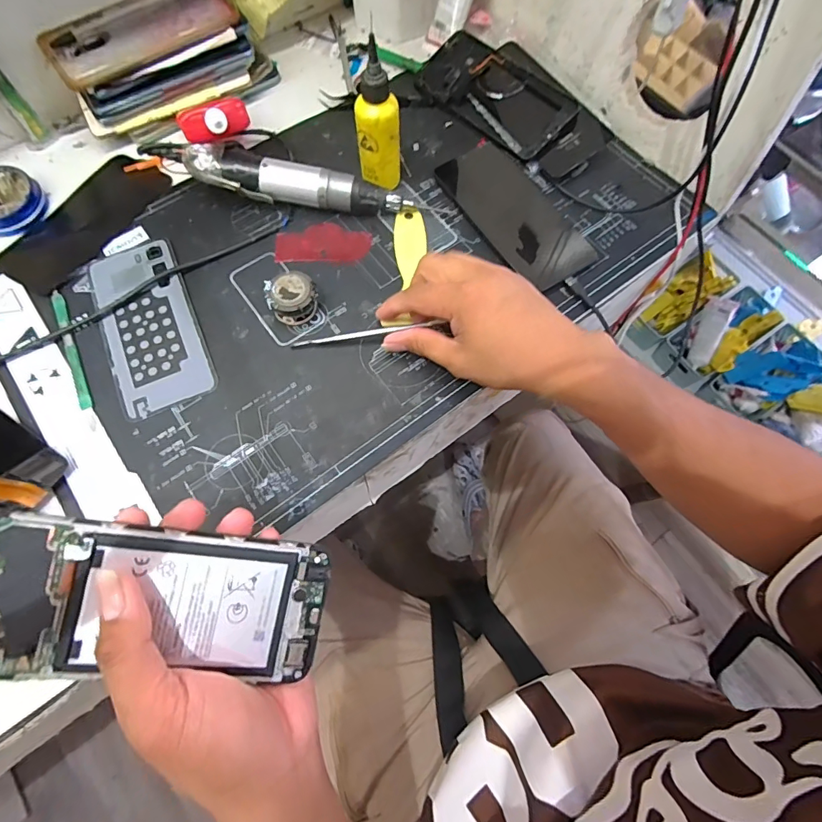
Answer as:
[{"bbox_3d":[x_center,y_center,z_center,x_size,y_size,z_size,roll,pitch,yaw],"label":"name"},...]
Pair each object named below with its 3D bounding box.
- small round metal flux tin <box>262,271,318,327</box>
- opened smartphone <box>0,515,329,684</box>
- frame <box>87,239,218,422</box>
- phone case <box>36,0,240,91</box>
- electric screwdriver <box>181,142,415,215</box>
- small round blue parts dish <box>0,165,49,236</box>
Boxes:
[{"bbox_3d":[-0.098,-0.093,0.361,0.039,0.024,0.036,0,71,-1],"label":"small round metal flux tin"},{"bbox_3d":[-0.124,0.094,0.213,0.159,0.004,0.069,12,87,-19],"label":"opened smartphone"},{"bbox_3d":[-0.220,-0.074,0.364,0.073,0.004,0.159,-23,73,-9],"label":"frame"},{"bbox_3d":[-0.245,-0.348,0.393,0.161,0.018,0.079,-32,74,-12],"label":"phone case"},{"bbox_3d":[-0.099,-0.200,0.388,0.187,0.045,0.033,11,71,2],"label":"electric screwdriver"},{"bbox_3d":[-0.371,-0.192,0.394,0.067,0.021,0.060,36,74,10],"label":"small round blue parts dish"}]

